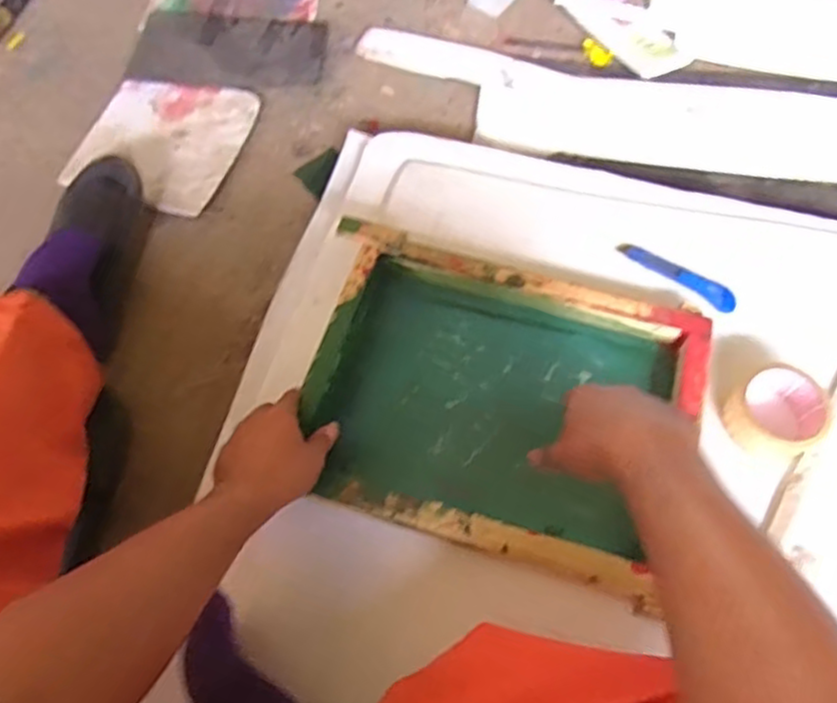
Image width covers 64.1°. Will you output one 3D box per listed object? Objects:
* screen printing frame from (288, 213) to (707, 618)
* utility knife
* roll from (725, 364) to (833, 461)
[{"bbox_3d":[0.072,0.048,0.694,0.399,0.051,0.304,15,69,8],"label":"screen printing frame"},{"bbox_3d":[0.305,-0.090,0.790,0.145,0.007,0.032,31,68,15],"label":"utility knife"},{"bbox_3d":[0.382,0.068,0.712,0.098,0.050,0.087,-30,67,-13],"label":"roll"}]

